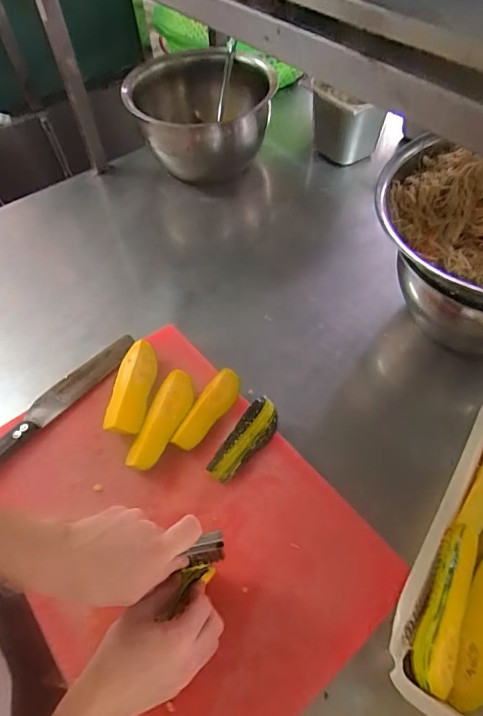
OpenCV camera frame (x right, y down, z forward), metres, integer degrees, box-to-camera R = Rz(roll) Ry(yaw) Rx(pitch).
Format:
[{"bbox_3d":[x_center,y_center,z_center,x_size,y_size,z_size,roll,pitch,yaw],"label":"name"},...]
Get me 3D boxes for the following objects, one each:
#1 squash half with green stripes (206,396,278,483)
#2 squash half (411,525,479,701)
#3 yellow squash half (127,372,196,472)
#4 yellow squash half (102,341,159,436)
[{"bbox_3d":[0.007,0.108,0.587,0.038,0.037,0.120,29,61,22],"label":"squash half with green stripes"},{"bbox_3d":[0.200,0.243,0.446,0.048,0.047,0.154,18,58,16],"label":"squash half"},{"bbox_3d":[-0.107,0.087,0.622,0.054,0.035,0.146,13,57,13],"label":"yellow squash half"},{"bbox_3d":[-0.152,0.041,0.639,0.056,0.040,0.144,2,55,5],"label":"yellow squash half"}]

